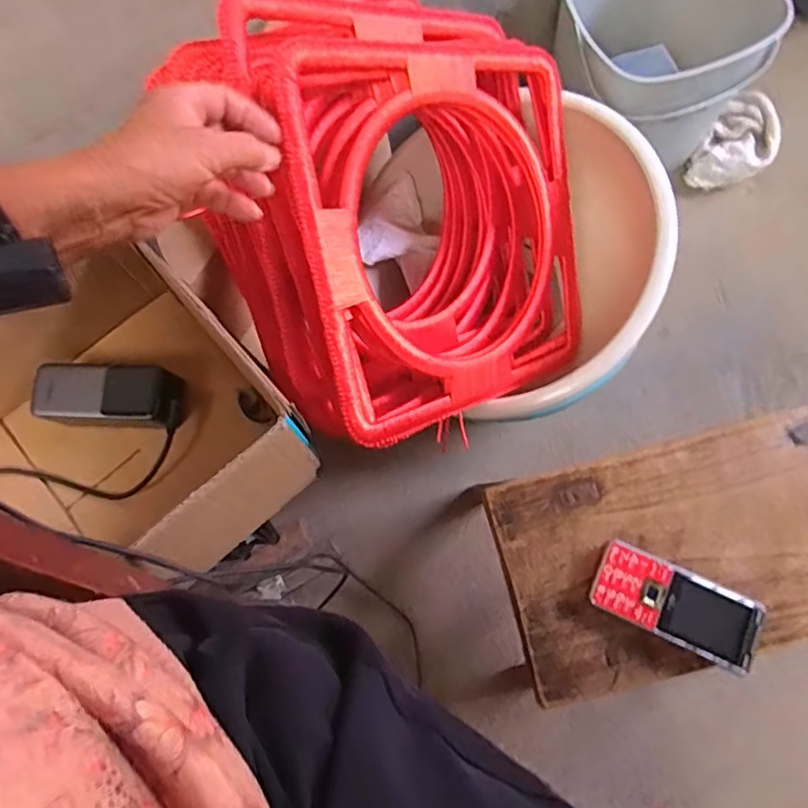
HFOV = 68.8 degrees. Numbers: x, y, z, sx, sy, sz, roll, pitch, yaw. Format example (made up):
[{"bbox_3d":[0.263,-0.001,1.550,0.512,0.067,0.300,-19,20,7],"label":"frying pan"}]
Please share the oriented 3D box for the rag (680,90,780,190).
[{"bbox_3d":[0.526,-0.402,0.929,0.101,0.052,0.183,37,78,12],"label":"rag"}]

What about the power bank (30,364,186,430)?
[{"bbox_3d":[-0.292,-0.005,0.592,0.142,0.053,0.059,4,73,3],"label":"power bank"}]

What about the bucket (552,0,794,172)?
[{"bbox_3d":[0.336,-0.494,0.838,0.275,0.224,0.275,1,77,-2],"label":"bucket"}]

